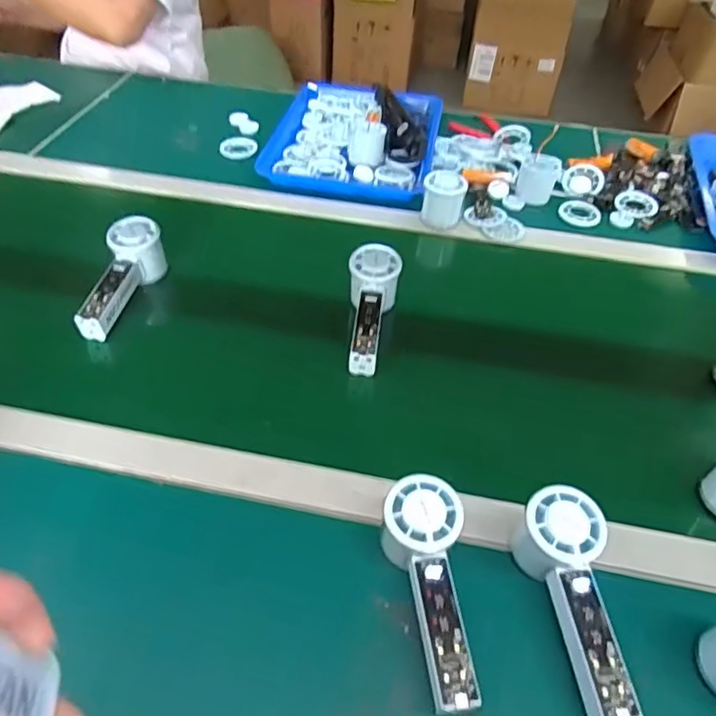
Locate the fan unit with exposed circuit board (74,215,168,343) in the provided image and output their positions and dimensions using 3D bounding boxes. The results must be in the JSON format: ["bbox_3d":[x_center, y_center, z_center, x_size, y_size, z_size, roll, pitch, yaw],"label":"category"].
[{"bbox_3d":[-0.268,-0.088,0.660,0.057,0.060,0.159,12,63,8],"label":"fan unit with exposed circuit board"}]

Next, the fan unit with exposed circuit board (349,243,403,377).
[{"bbox_3d":[0.012,-0.054,0.635,0.056,0.070,0.157,8,46,4],"label":"fan unit with exposed circuit board"}]

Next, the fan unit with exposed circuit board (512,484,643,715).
[{"bbox_3d":[0.156,0.171,0.412,0.058,0.062,0.150,-3,46,-7],"label":"fan unit with exposed circuit board"}]

